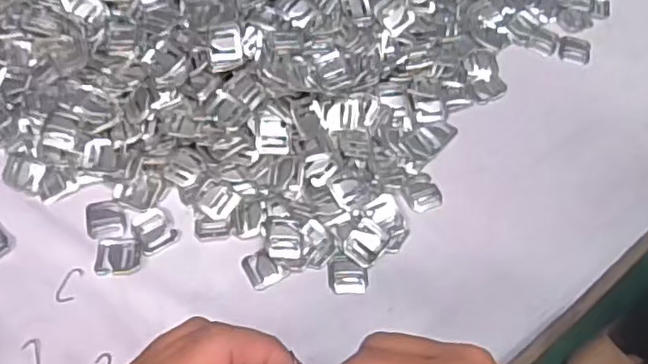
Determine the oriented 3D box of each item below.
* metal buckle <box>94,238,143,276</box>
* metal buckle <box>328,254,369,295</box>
[{"bbox_3d":[-0.164,0.058,0.500,0.034,0.004,0.031,-2,59,-6],"label":"metal buckle"},{"bbox_3d":[0.020,0.075,0.507,0.032,0.006,0.031,1,58,-4],"label":"metal buckle"}]

